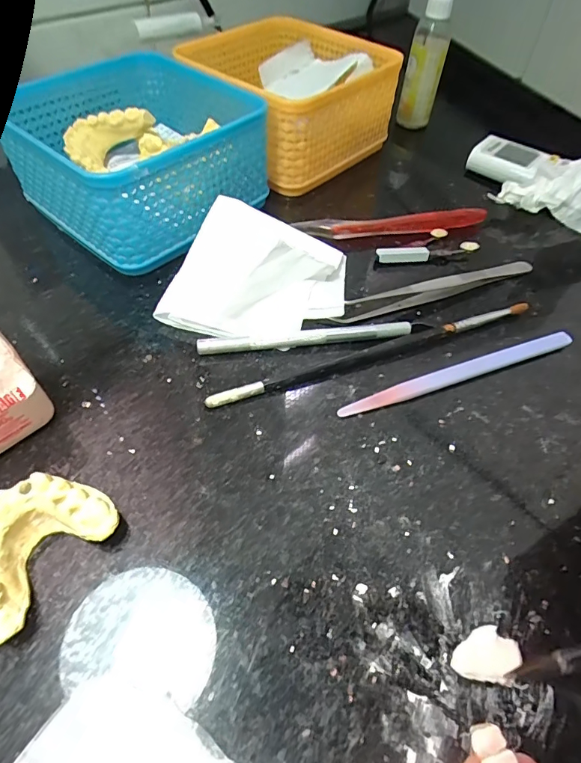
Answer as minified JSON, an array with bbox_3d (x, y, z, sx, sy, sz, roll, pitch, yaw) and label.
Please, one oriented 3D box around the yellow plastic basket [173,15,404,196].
[{"bbox_3d":[-0.002,-0.219,0.333,0.129,0.057,0.128,35,59,20],"label":"yellow plastic basket"}]

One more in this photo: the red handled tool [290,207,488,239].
[{"bbox_3d":[0.069,-0.107,0.293,0.130,0.009,0.011,-4,54,-7],"label":"red handled tool"}]

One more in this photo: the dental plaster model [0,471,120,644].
[{"bbox_3d":[-0.095,0.059,0.161,0.037,0.025,0.054,31,57,18],"label":"dental plaster model"}]

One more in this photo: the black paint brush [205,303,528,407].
[{"bbox_3d":[0.048,-0.017,0.233,0.186,0.007,0.008,-17,56,-16],"label":"black paint brush"}]

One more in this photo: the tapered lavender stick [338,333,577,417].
[{"bbox_3d":[0.089,-0.005,0.229,0.137,0.004,0.011,-17,69,-14],"label":"tapered lavender stick"}]

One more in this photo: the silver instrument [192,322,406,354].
[{"bbox_3d":[0.009,-0.025,0.235,0.113,0.005,0.007,-4,54,-8],"label":"silver instrument"}]

